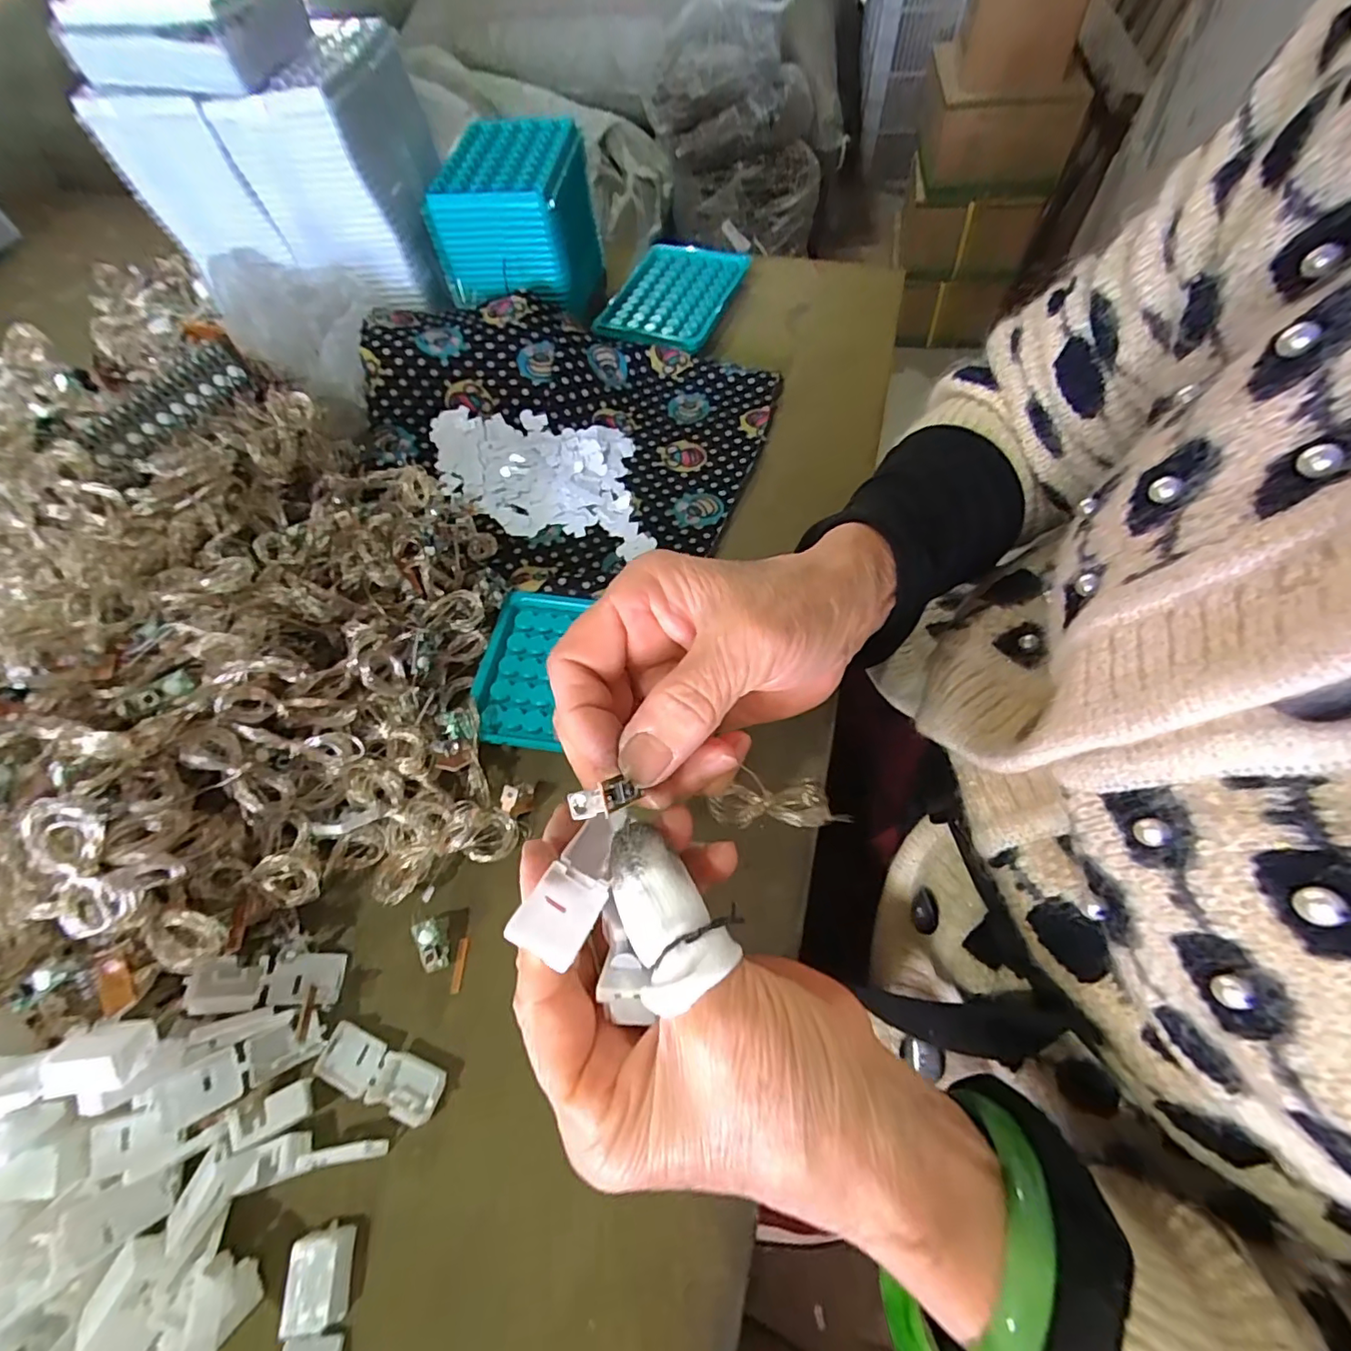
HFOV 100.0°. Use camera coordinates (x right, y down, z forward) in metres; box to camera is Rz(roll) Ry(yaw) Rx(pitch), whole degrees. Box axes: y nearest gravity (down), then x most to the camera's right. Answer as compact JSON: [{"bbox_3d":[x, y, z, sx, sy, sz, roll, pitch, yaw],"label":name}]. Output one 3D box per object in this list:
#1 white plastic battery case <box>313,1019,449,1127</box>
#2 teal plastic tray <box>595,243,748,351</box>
[{"bbox_3d":[-0.123,0.165,0.236,0.056,0.010,0.021,15,63,11],"label":"white plastic battery case"},{"bbox_3d":[-0.003,-0.327,0.488,0.095,0.011,0.149,18,63,12],"label":"teal plastic tray"}]

